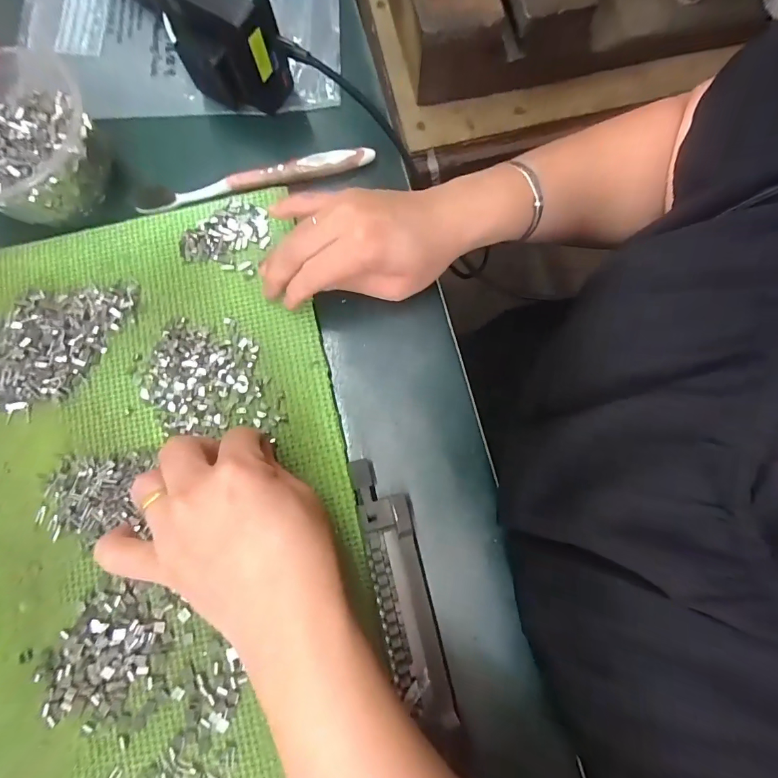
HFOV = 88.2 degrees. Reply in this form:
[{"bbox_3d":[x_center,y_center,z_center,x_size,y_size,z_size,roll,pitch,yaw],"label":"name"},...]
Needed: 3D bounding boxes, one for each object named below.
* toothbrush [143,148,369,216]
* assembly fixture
[{"bbox_3d":[-0.102,-0.161,0.305,0.181,0.013,0.014,-11,79,-3],"label":"toothbrush"},{"bbox_3d":[0.007,0.119,0.247,0.031,0.020,0.150,-13,79,-3],"label":"assembly fixture"}]

